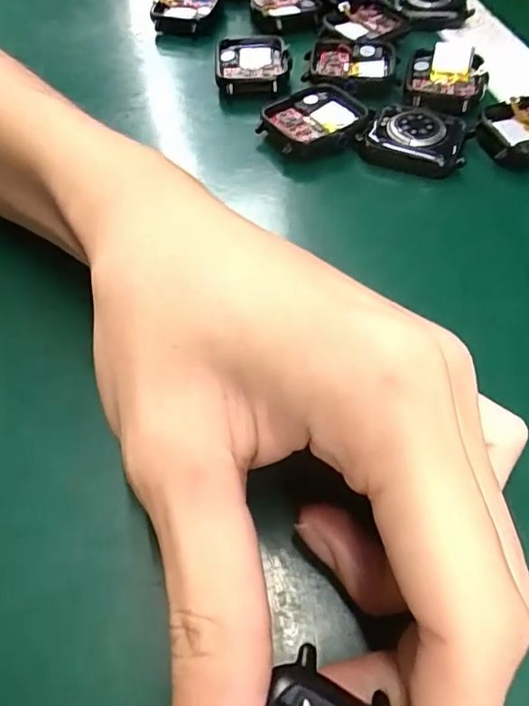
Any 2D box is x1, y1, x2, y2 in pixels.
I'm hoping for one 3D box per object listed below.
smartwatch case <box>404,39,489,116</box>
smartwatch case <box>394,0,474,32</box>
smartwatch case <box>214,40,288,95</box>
[{"bbox_3d":[0.088,-0.135,0.253,0.037,0.007,0.048,10,56,7],"label":"smartwatch case"},{"bbox_3d":[0.097,-0.198,0.300,0.042,0.009,0.038,3,55,2],"label":"smartwatch case"},{"bbox_3d":[-0.006,-0.148,0.268,0.036,0.009,0.042,0,55,0],"label":"smartwatch case"}]

